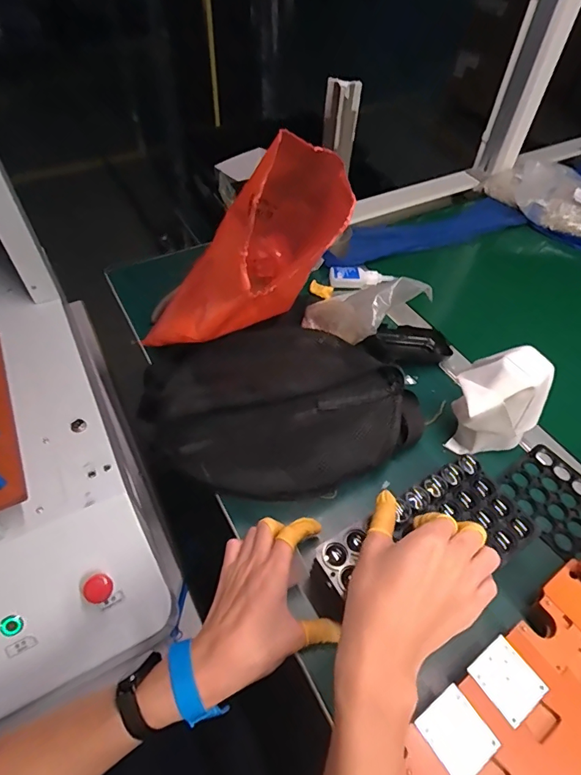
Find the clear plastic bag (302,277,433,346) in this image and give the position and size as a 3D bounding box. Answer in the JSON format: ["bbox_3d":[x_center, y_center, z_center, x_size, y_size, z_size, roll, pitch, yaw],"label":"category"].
[{"bbox_3d":[0.090,-0.094,0.574,0.159,0.070,0.082,-10,32,52],"label":"clear plastic bag"}]

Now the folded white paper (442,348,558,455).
[{"bbox_3d":[0.226,0.024,0.497,0.091,0.119,0.091,33,59,23],"label":"folded white paper"}]

